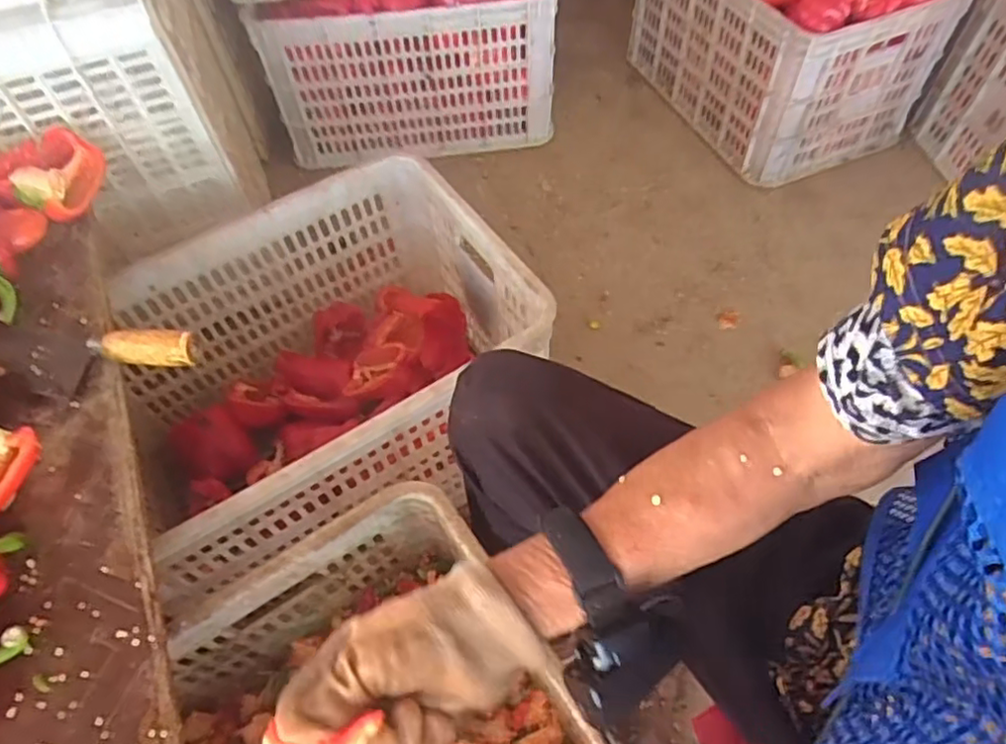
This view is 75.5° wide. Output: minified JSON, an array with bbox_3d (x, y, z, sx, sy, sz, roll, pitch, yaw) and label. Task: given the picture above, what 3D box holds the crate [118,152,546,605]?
[{"bbox_3d":[-0.224,0.013,0.813,0.476,0.288,0.349,-31,61,-18],"label":"crate"}]

